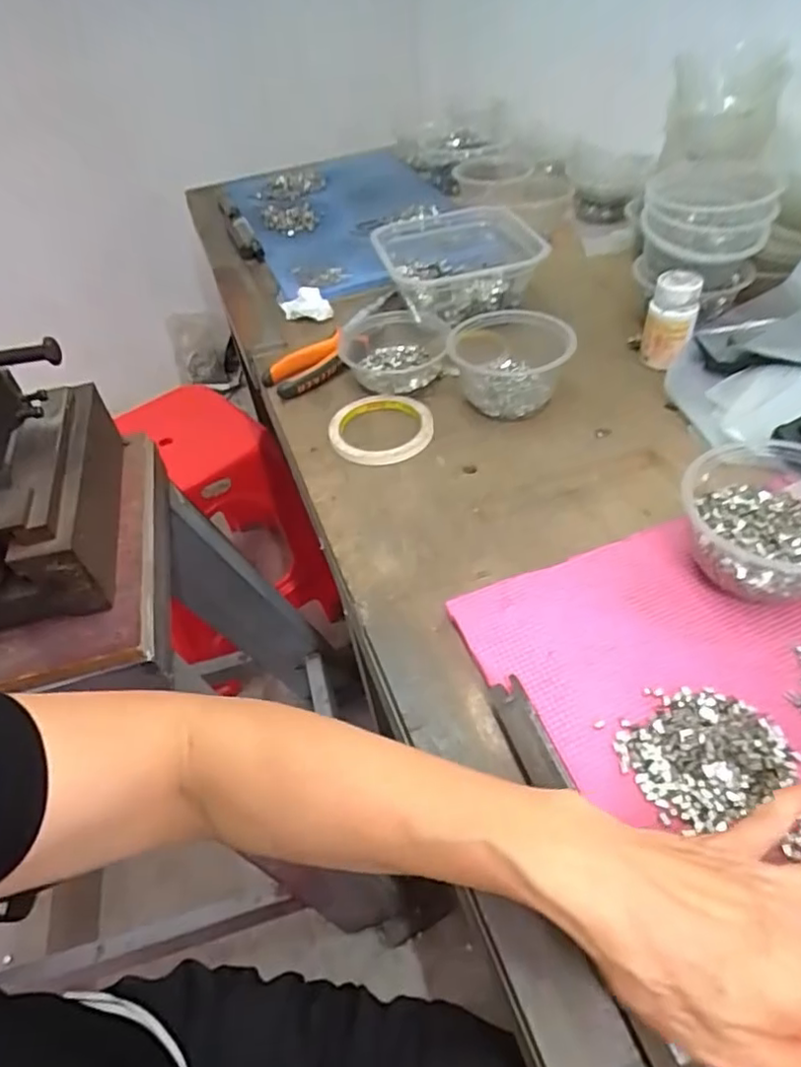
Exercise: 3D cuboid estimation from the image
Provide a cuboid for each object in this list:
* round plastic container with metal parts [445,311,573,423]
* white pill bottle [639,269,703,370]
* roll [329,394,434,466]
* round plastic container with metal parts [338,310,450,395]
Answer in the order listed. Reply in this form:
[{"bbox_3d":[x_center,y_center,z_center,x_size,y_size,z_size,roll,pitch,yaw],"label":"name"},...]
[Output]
[{"bbox_3d":[0.107,-0.168,0.604,0.111,0.064,0.104,-4,46,4],"label":"round plastic container with metal parts"},{"bbox_3d":[0.262,-0.206,0.602,0.044,0.080,0.048,15,51,21],"label":"white pill bottle"},{"bbox_3d":[-0.017,-0.102,0.588,0.091,0.014,0.097,-4,46,4],"label":"roll"},{"bbox_3d":[-0.008,-0.188,0.646,0.111,0.041,0.107,-4,46,4],"label":"round plastic container with metal parts"}]

